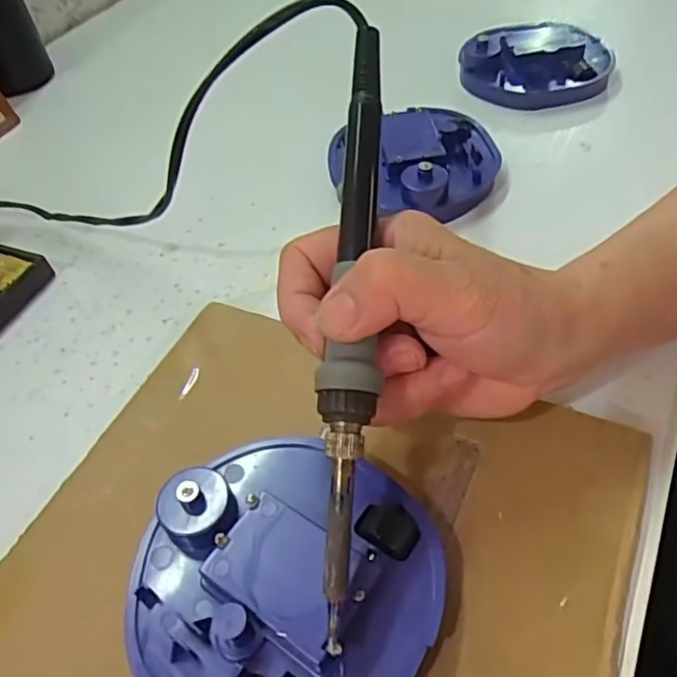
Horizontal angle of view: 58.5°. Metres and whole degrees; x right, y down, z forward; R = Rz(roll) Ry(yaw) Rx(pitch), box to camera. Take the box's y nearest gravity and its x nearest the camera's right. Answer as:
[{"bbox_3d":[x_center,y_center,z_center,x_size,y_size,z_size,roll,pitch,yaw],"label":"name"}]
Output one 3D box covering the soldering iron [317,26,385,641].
[{"bbox_3d":[0.006,-0.011,0.209,0.018,0.019,0.211,2,74,8],"label":"soldering iron"}]

